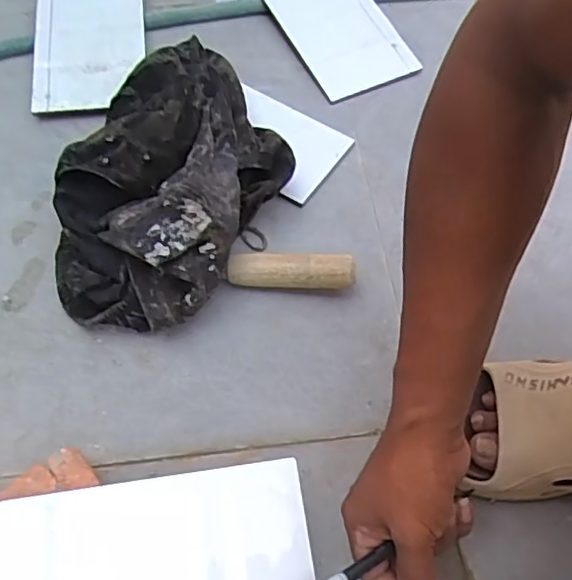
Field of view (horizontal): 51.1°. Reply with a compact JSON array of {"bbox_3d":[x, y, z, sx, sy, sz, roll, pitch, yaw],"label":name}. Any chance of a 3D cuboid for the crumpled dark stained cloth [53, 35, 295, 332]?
[{"bbox_3d":[-0.098,-0.119,0.594,0.184,0.111,0.335,16,62,8],"label":"crumpled dark stained cloth"}]

